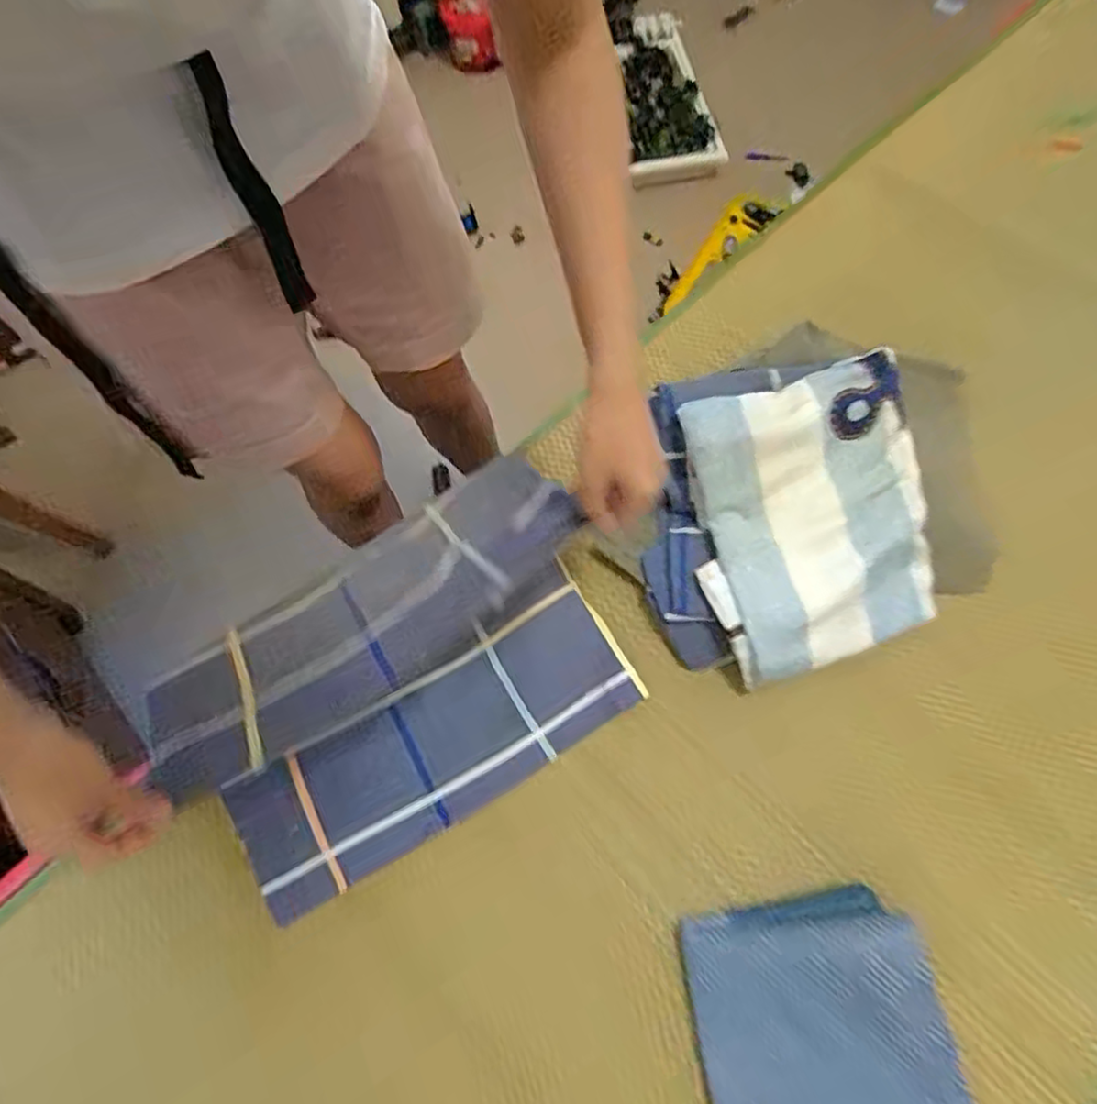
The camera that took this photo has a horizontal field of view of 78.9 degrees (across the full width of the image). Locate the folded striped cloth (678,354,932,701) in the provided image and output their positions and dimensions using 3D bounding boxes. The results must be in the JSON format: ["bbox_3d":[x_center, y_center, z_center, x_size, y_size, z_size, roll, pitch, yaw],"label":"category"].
[{"bbox_3d":[0.248,-0.033,0.627,0.228,0.051,0.266,-16,89,-2],"label":"folded striped cloth"}]

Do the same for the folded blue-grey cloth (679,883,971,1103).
[{"bbox_3d":[0.214,0.399,0.497,0.182,0.053,0.250,-11,67,-2],"label":"folded blue-grey cloth"}]

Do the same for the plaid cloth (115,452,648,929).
[{"bbox_3d":[-0.141,0.110,0.574,0.394,0.143,0.246,-30,69,-10],"label":"plaid cloth"}]

